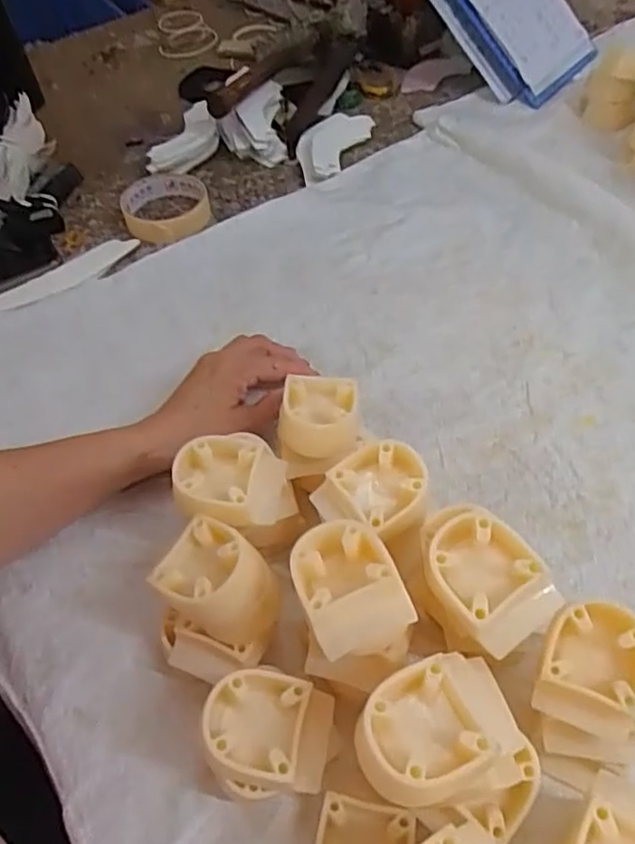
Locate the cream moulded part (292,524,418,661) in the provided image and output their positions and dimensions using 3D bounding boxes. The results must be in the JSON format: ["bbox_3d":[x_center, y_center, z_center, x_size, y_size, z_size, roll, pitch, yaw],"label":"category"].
[{"bbox_3d":[0.014,0.076,0.301,0.047,0.029,0.061,-15,54,-7],"label":"cream moulded part"}]

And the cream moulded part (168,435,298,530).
[{"bbox_3d":[-0.049,0.038,0.370,0.065,0.039,0.056,-14,54,-6],"label":"cream moulded part"}]

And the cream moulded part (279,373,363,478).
[{"bbox_3d":[0.001,0.000,0.393,0.047,0.034,0.056,-2,53,3],"label":"cream moulded part"}]

